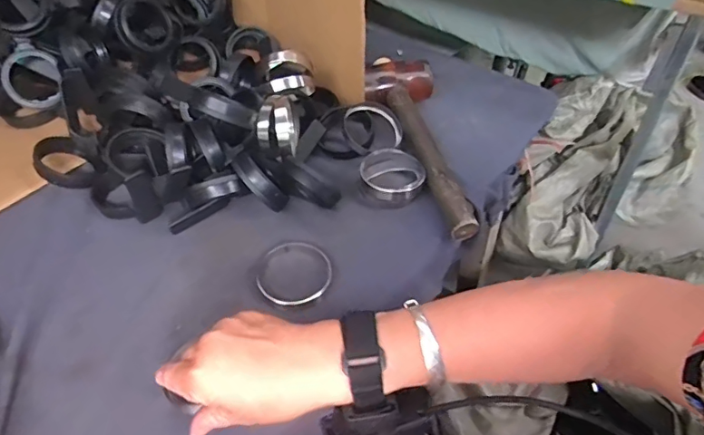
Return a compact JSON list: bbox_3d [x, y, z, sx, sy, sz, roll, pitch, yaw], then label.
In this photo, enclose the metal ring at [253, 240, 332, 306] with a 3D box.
[{"bbox_3d":[-0.055,0.049,0.479,0.072,0.009,0.068,-3,46,-2],"label":"metal ring"}]

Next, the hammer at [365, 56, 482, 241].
[{"bbox_3d":[0.075,-0.101,0.597,0.090,0.054,0.297,-7,46,-5],"label":"hammer"}]

